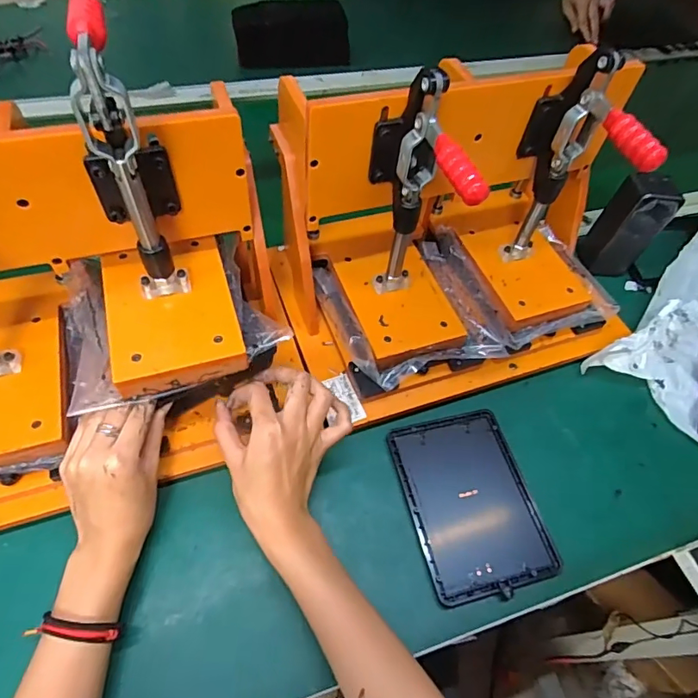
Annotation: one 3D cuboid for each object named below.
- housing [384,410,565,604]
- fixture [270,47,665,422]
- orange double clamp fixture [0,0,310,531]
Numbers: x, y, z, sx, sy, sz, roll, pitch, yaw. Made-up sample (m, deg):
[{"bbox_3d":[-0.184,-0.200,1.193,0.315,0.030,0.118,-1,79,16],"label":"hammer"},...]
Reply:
[{"bbox_3d":[0.115,0.141,0.460,0.117,0.011,0.162,-9,57,-11],"label":"housing"},{"bbox_3d":[0.130,-0.114,0.483,0.378,0.249,0.220,-18,59,-15],"label":"fixture"},{"bbox_3d":[-0.229,-0.039,0.356,0.348,0.279,0.205,-18,62,-14],"label":"orange double clamp fixture"}]

